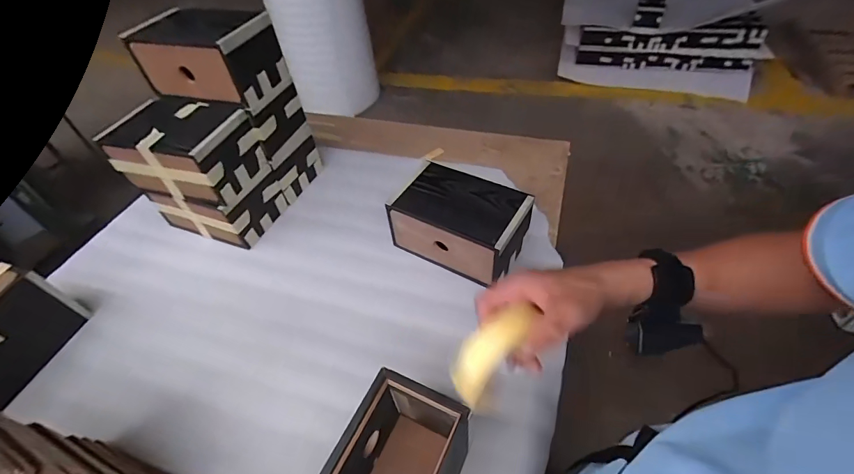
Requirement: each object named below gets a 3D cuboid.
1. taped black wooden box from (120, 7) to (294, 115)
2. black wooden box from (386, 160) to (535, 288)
[{"bbox_3d":[-0.400,-0.326,0.720,0.228,0.122,0.114,14,52,17],"label":"taped black wooden box"},{"bbox_3d":[0.060,-0.027,0.690,0.226,0.108,0.141,23,55,23],"label":"black wooden box"}]

